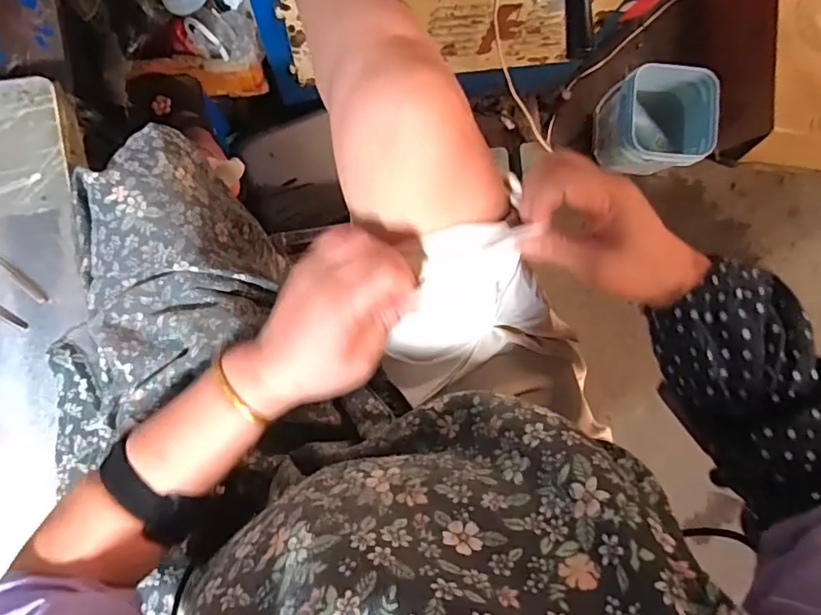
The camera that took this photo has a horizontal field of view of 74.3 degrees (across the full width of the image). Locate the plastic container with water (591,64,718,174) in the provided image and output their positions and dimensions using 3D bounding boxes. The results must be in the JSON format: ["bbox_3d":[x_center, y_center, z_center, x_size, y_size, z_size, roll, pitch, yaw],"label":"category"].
[{"bbox_3d":[0.585,-0.450,1.308,0.210,0.181,0.245,-3,89,-6],"label":"plastic container with water"}]

